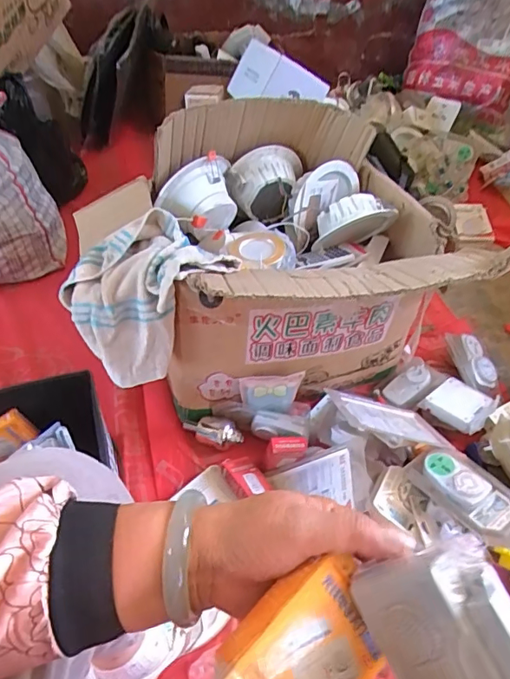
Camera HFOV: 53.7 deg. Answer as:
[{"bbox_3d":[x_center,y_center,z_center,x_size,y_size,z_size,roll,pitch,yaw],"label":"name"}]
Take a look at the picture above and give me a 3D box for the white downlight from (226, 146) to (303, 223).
[{"bbox_3d":[0.016,-0.289,0.943,0.138,0.118,0.076,3,46,-3],"label":"white downlight"}]

